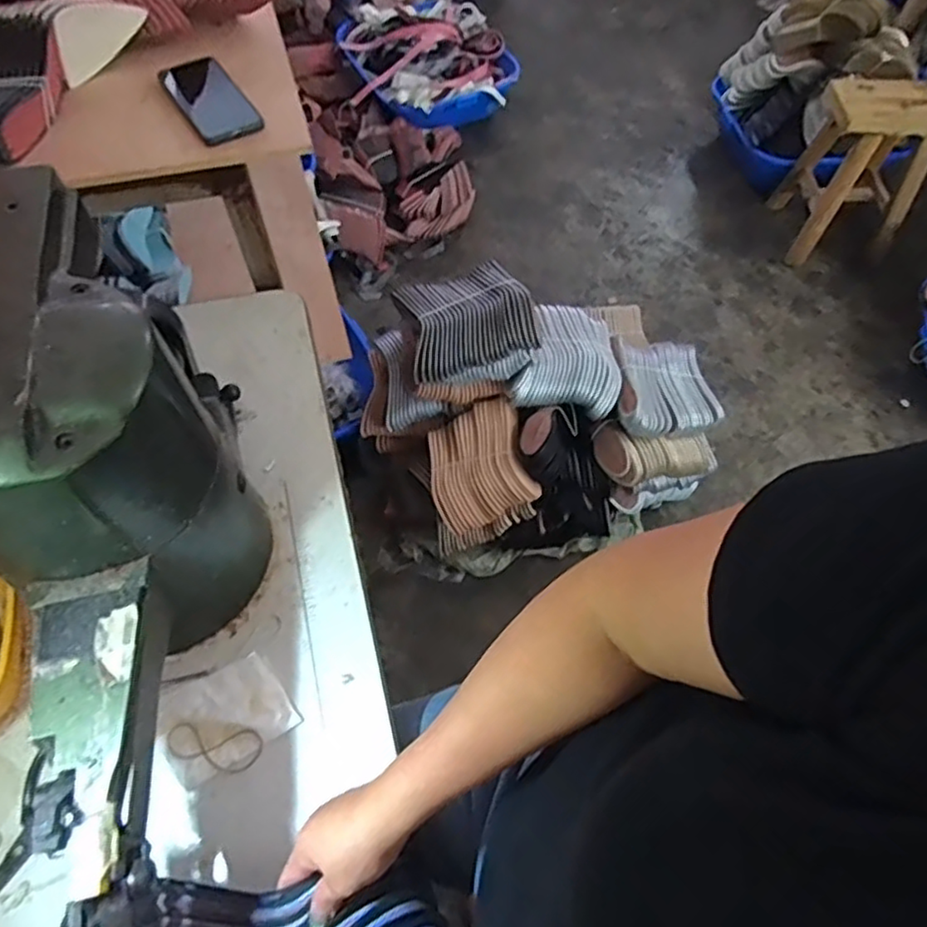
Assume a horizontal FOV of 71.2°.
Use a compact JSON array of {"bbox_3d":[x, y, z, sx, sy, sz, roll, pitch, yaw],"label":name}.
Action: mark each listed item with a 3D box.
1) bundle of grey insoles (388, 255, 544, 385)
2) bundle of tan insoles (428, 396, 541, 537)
[{"bbox_3d":[0.006,-0.280,1.243,0.235,0.083,0.194,-13,61,-8],"label":"bundle of grey insoles"},{"bbox_3d":[0.028,0.011,1.371,0.212,0.150,0.223,-19,62,-11],"label":"bundle of tan insoles"}]

